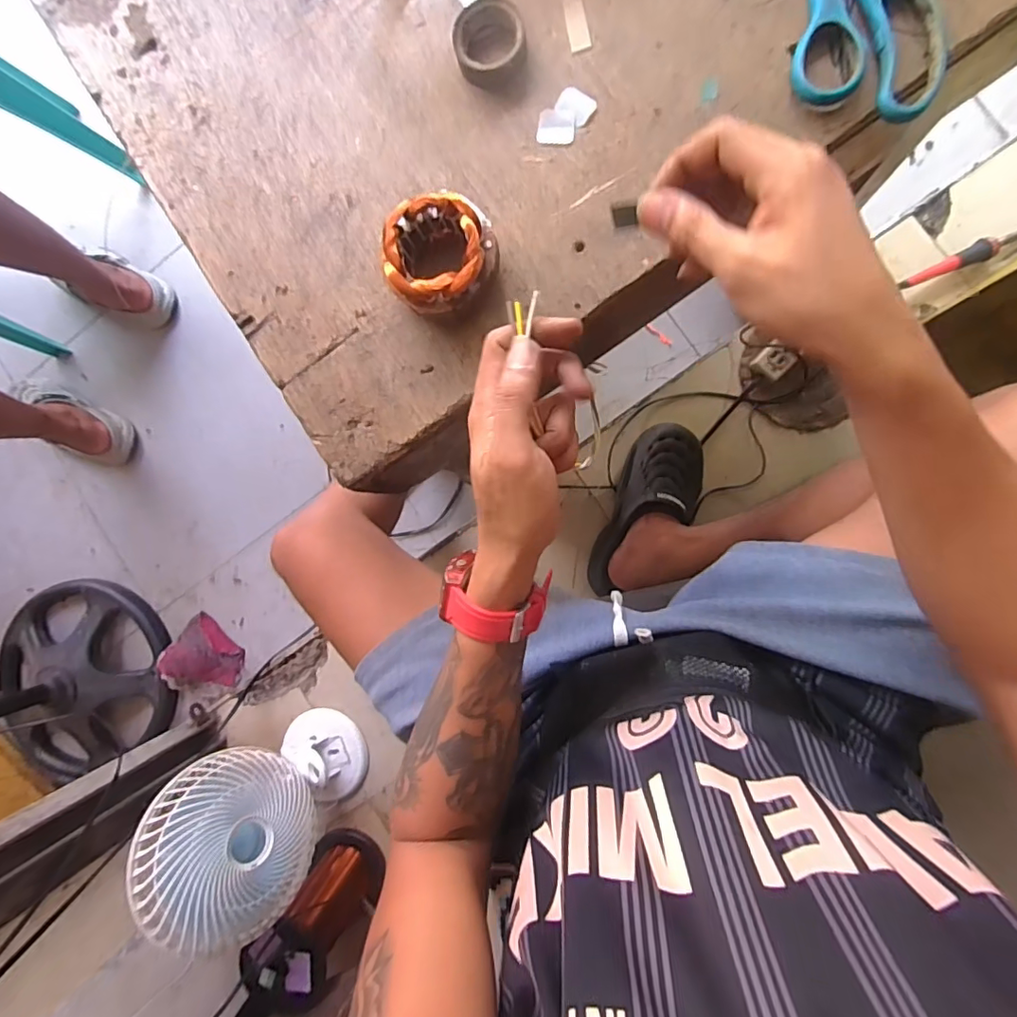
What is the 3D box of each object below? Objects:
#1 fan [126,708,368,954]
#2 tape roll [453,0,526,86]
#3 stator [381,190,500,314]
[{"bbox_3d":[-0.333,0.416,0.743,0.196,0.336,0.132,39,96,6],"label":"fan"},{"bbox_3d":[-0.012,-0.307,0.347,0.045,0.015,0.043,0,90,8],"label":"tape roll"},{"bbox_3d":[-0.043,-0.161,0.348,0.073,0.042,0.070,-2,90,8],"label":"stator"}]

